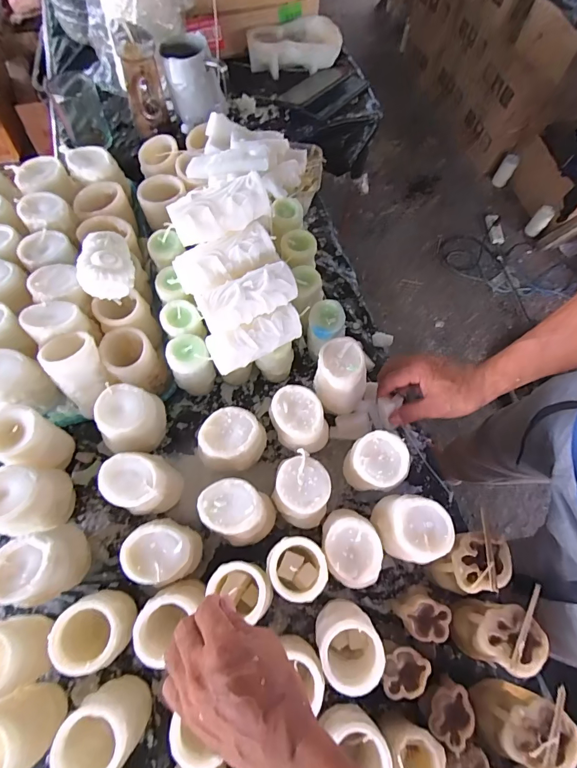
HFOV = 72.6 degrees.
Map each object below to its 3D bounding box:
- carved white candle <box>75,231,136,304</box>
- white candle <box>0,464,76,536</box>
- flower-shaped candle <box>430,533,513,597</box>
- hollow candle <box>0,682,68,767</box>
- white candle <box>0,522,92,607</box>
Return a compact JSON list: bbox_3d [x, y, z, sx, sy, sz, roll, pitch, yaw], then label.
[{"bbox_3d":[-0.243,-0.158,0.522,0.067,0.038,0.098,-18,69,-10],"label":"carved white candle"},{"bbox_3d":[-0.297,0.133,0.445,0.072,0.084,0.070,-12,68,-8],"label":"white candle"},{"bbox_3d":[0.211,0.210,0.460,0.074,0.073,0.065,-4,67,-5],"label":"flower-shaped candle"},{"bbox_3d":[-0.258,0.327,0.363,0.051,0.101,0.062,-36,73,-16],"label":"hollow candle"},{"bbox_3d":[-0.260,0.189,0.419,0.070,0.076,0.075,1,67,-3],"label":"white candle"}]

